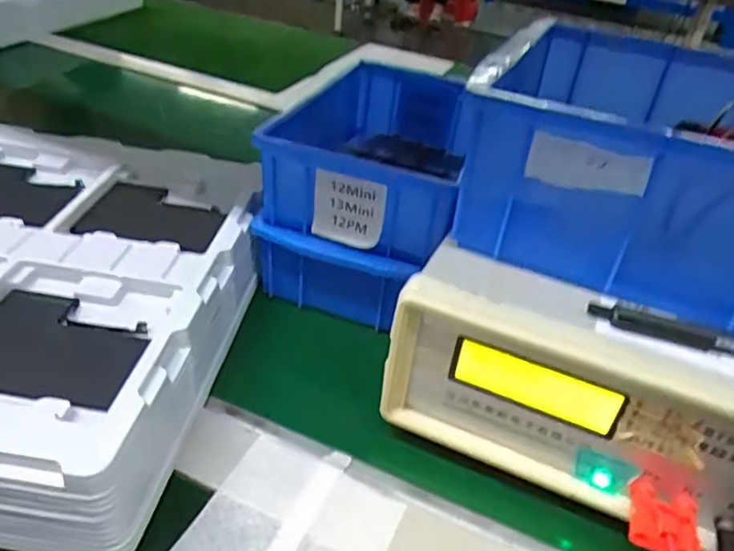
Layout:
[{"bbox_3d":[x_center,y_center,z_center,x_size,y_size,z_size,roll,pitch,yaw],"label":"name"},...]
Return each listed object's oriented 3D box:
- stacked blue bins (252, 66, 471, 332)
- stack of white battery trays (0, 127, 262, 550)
[{"bbox_3d":[0.005,-0.071,0.458,0.127,0.120,0.205,11,36,9],"label":"stacked blue bins"},{"bbox_3d":[-0.252,0.006,0.373,0.329,0.083,0.285,7,35,3],"label":"stack of white battery trays"}]

